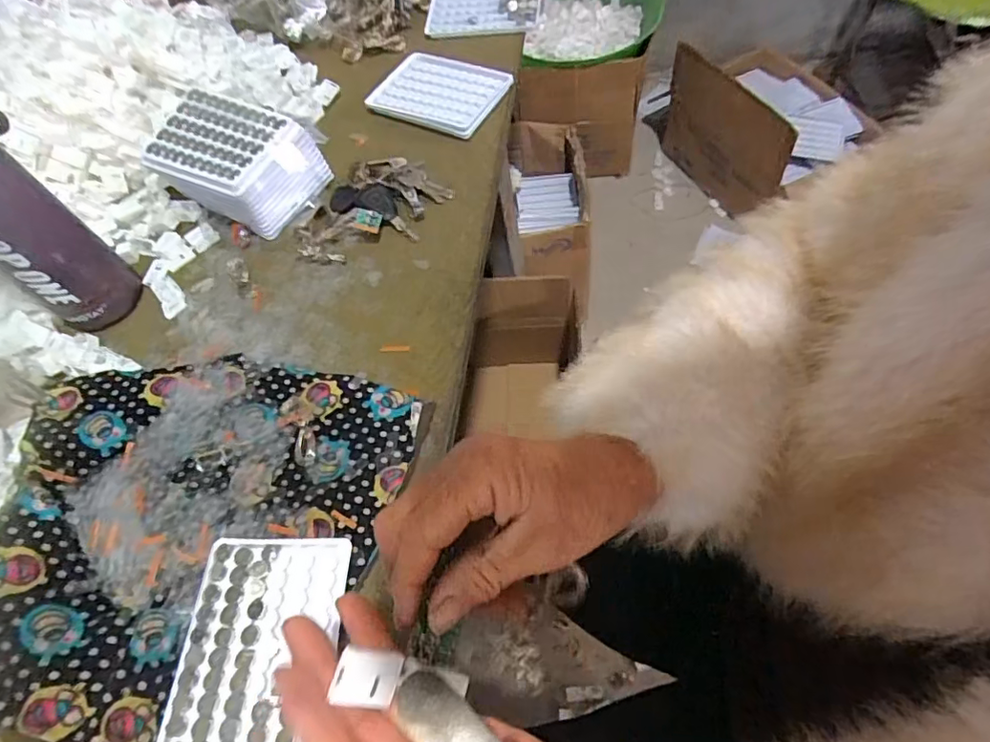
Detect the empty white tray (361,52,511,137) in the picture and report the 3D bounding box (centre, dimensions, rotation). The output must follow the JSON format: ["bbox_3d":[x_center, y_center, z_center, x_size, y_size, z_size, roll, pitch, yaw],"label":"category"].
[{"bbox_3d":[-0.057,-0.291,0.571,0.136,0.015,0.086,27,69,21],"label":"empty white tray"}]

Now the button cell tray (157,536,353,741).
[{"bbox_3d":[-0.142,0.169,0.332,0.089,0.018,0.131,2,62,5],"label":"button cell tray"}]

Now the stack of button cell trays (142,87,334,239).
[{"bbox_3d":[-0.237,-0.195,0.511,0.146,0.062,0.107,24,68,18],"label":"stack of button cell trays"}]

